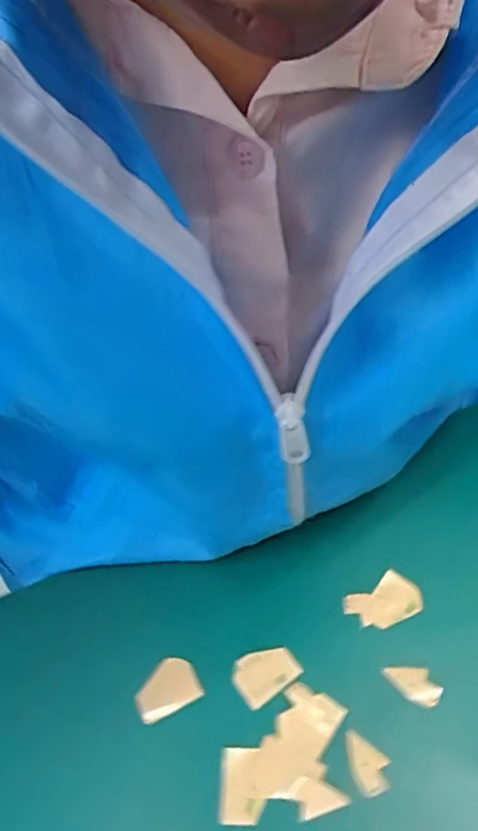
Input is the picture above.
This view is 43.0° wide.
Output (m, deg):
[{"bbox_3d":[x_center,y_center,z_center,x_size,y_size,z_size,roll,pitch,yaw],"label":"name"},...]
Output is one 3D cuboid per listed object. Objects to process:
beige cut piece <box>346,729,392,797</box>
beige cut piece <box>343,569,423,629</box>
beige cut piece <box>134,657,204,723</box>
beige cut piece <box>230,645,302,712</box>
[{"bbox_3d":[0.058,0.154,0.272,0.016,0.004,0.026,-20,55,-13],"label":"beige cut piece"},{"bbox_3d":[0.075,0.098,0.316,0.037,0.006,0.024,-25,56,-16],"label":"beige cut piece"},{"bbox_3d":[-0.036,0.134,0.299,0.031,0.005,0.022,-24,56,-16],"label":"beige cut piece"},{"bbox_3d":[0.013,0.126,0.298,0.030,0.004,0.022,-29,57,-18],"label":"beige cut piece"}]

